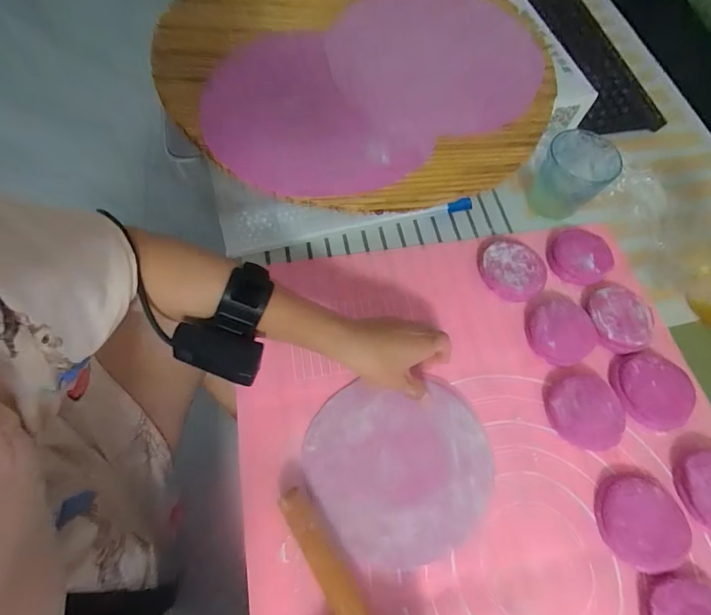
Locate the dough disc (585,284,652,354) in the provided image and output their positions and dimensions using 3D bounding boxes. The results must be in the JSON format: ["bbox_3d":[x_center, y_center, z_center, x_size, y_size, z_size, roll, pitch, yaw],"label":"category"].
[{"bbox_3d":[0.306,0.013,0.464,0.072,0.013,0.079,1,63,-1],"label":"dough disc"}]

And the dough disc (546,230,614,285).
[{"bbox_3d":[0.280,-0.065,0.498,0.071,0.023,0.072,1,63,-1],"label":"dough disc"}]

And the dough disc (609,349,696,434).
[{"bbox_3d":[0.322,0.088,0.429,0.083,0.014,0.082,1,63,-1],"label":"dough disc"}]

